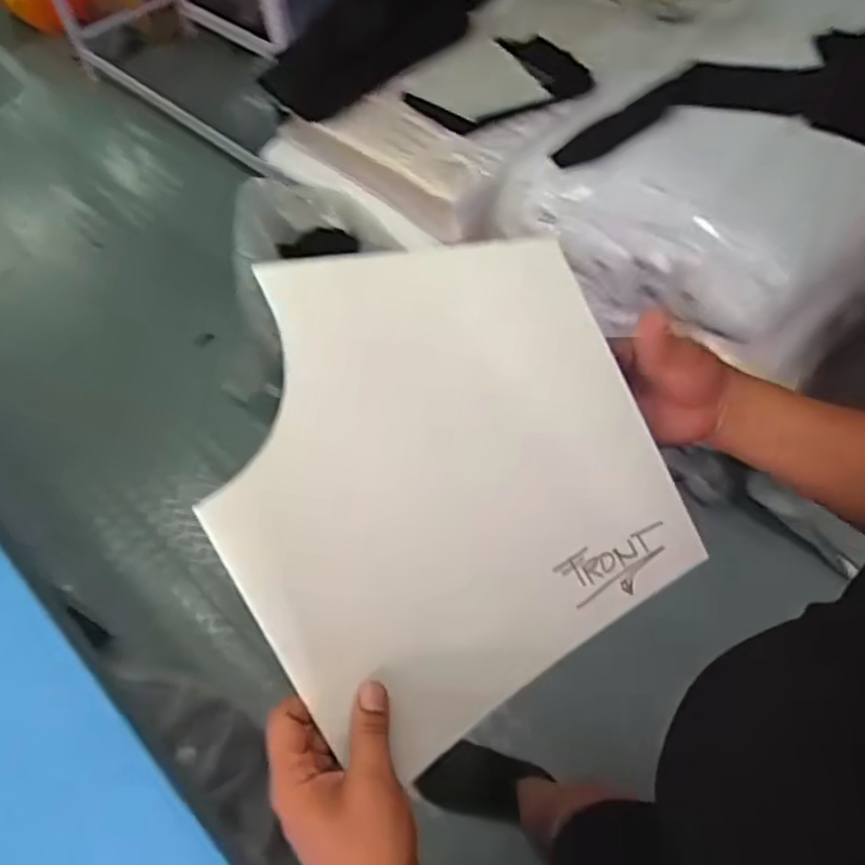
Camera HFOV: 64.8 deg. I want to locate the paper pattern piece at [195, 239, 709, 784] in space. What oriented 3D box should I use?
[{"bbox_3d":[0.007,0.024,0.456,0.287,0.031,0.300,-29,96,-16],"label":"paper pattern piece"}]

